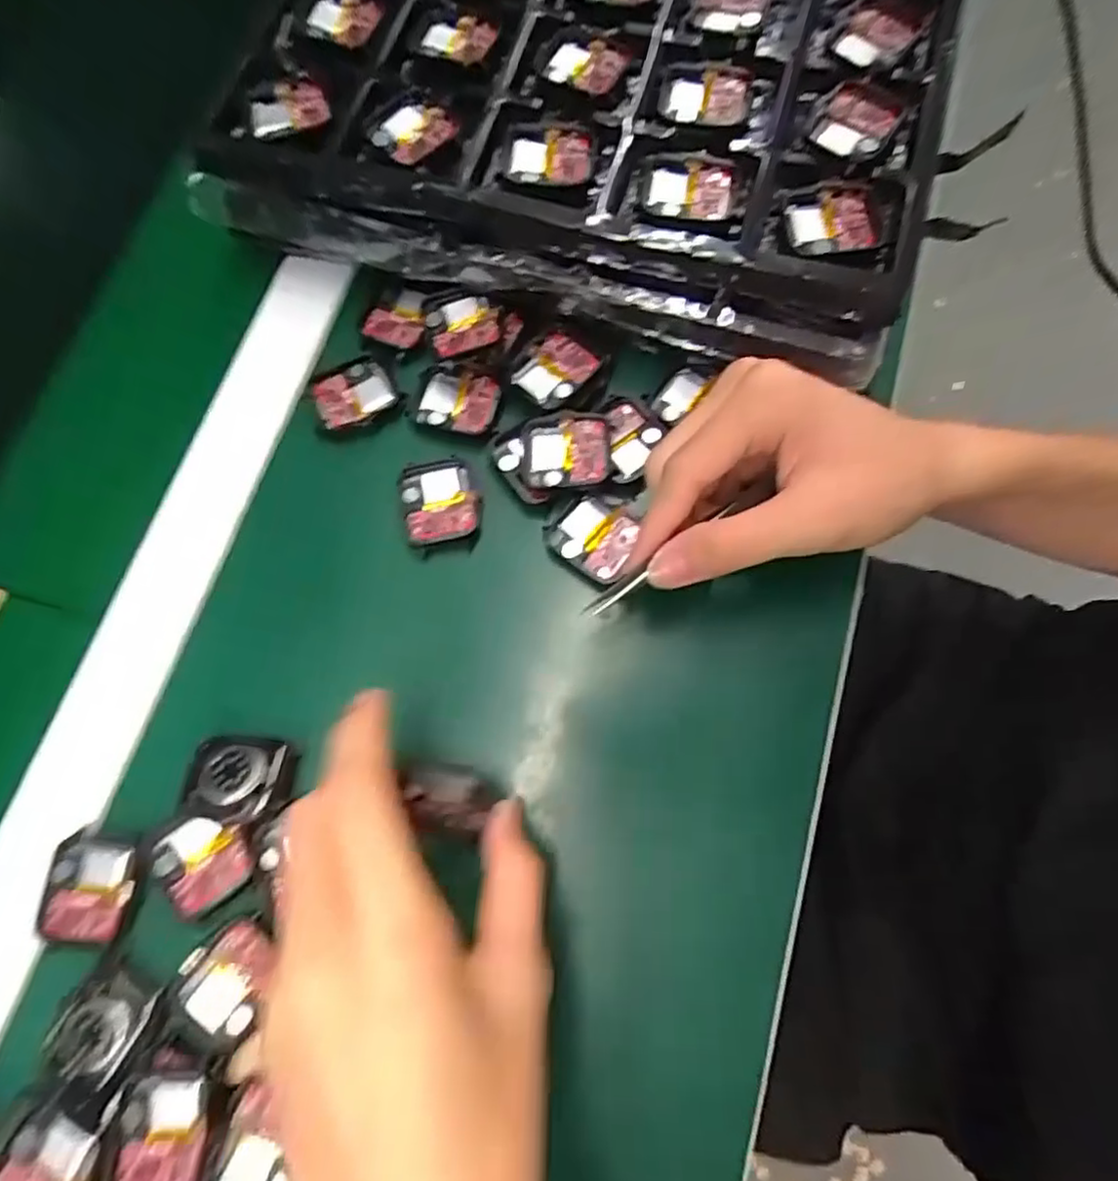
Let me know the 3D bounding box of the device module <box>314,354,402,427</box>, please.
[{"bbox_3d":[-0.105,-0.100,0.347,0.039,0.004,0.035,-31,74,-7],"label":"device module"}]

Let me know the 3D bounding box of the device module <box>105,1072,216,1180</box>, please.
[{"bbox_3d":[-0.146,0.204,0.250,0.036,0.006,0.041,4,73,4],"label":"device module"}]

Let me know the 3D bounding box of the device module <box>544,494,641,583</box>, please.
[{"bbox_3d":[0.017,-0.028,0.323,0.041,0.008,0.037,30,76,11],"label":"device module"}]

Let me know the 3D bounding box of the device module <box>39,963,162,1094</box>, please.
[{"bbox_3d":[-0.182,0.172,0.268,0.031,0.005,0.040,24,75,9],"label":"device module"}]

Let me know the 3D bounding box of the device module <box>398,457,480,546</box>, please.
[{"bbox_3d":[-0.058,-0.044,0.334,0.035,0.013,0.046,-13,73,-2],"label":"device module"}]

